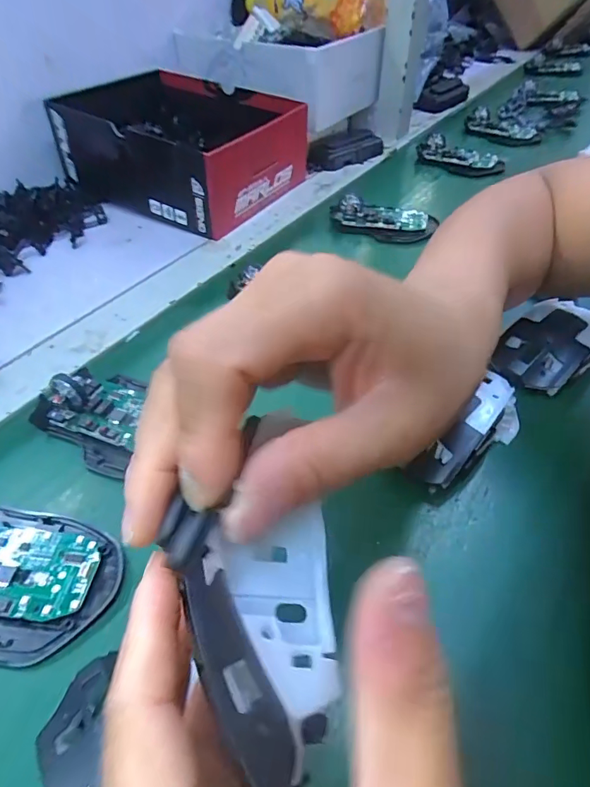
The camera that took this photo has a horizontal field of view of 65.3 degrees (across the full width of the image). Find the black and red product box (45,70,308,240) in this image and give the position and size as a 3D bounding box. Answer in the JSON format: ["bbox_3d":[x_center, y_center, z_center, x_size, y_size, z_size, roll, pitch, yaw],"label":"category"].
[{"bbox_3d":[-0.135,-0.303,0.572,0.259,0.105,0.206,22,50,24],"label":"black and red product box"}]

